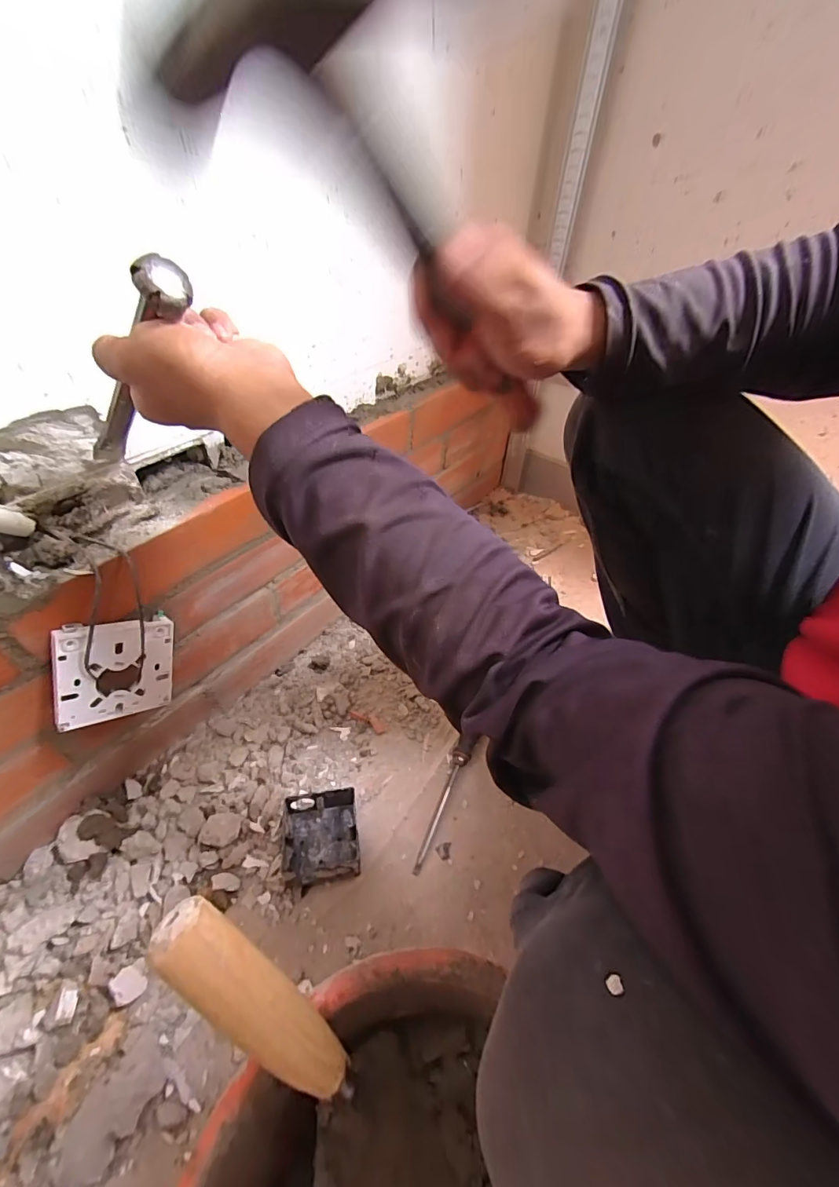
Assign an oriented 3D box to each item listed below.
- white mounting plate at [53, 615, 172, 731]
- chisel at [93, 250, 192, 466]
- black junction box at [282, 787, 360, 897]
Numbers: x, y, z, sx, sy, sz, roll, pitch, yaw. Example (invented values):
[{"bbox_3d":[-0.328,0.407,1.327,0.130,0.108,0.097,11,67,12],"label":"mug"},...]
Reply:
[{"bbox_3d":[-0.265,0.067,0.390,0.010,0.088,0.088,20,18,36],"label":"white mounting plate"},{"bbox_3d":[-0.194,-0.139,0.295,0.212,0.026,0.027,-15,26,48],"label":"chisel"},{"bbox_3d":[-0.099,0.245,0.455,0.069,0.041,0.086,-6,47,-10],"label":"black junction box"}]

